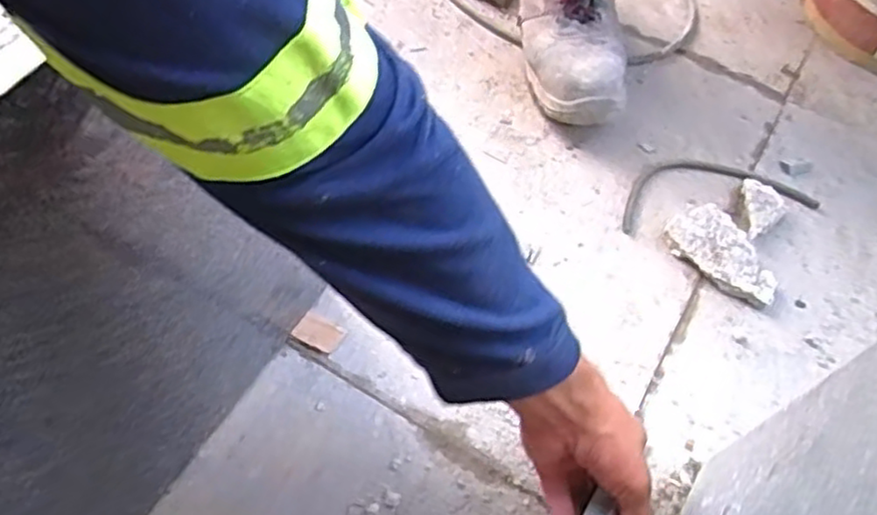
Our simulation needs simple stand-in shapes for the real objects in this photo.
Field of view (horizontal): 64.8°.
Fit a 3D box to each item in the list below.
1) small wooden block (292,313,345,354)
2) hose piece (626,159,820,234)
[{"bbox_3d":[-0.110,0.069,0.637,0.044,0.008,0.027,23,60,11],"label":"small wooden block"},{"bbox_3d":[0.296,-0.076,0.765,0.217,0.011,0.088,-8,60,-8],"label":"hose piece"}]

